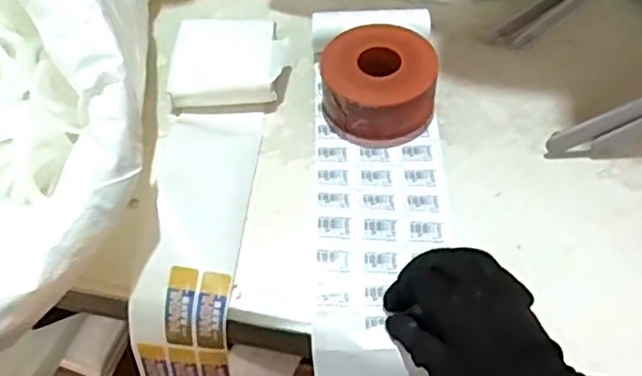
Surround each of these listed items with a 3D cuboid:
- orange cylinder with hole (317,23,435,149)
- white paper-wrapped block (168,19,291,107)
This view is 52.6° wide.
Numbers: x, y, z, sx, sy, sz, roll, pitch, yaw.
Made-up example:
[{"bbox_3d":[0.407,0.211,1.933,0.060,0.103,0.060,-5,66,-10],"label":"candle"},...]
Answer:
[{"bbox_3d":[0.050,-0.092,0.565,0.097,0.055,0.087,2,54,6],"label":"orange cylinder with hole"},{"bbox_3d":[-0.085,-0.117,0.606,0.101,0.026,0.094,2,54,6],"label":"white paper-wrapped block"}]

